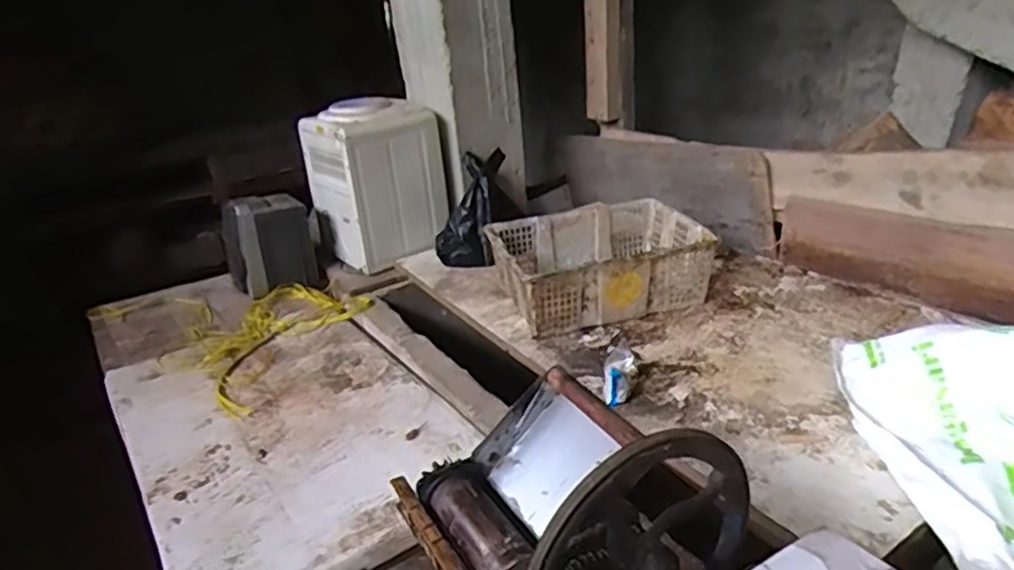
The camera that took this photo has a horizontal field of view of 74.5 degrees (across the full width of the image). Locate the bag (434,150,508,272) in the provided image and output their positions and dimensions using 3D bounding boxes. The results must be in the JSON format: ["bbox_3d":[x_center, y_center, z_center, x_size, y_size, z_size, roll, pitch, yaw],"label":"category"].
[{"bbox_3d":[-0.093,-0.217,1.875,0.185,0.348,0.116,9,-9,29],"label":"bag"}]

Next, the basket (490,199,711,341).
[{"bbox_3d":[0.223,-0.053,1.620,0.470,0.172,0.336,-11,25,-13],"label":"basket"}]

